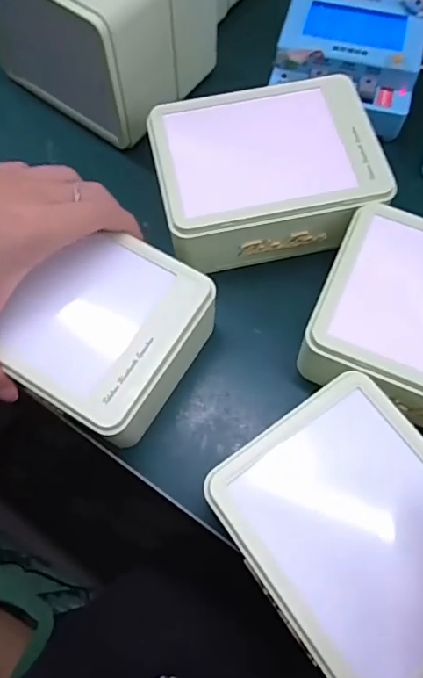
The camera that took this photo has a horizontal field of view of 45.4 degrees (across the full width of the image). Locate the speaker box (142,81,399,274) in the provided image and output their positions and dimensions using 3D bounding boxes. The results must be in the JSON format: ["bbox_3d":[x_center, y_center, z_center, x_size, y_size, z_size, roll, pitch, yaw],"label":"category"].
[{"bbox_3d":[0.034,-0.108,0.340,0.136,0.056,0.109,-10,67,-5],"label":"speaker box"}]

